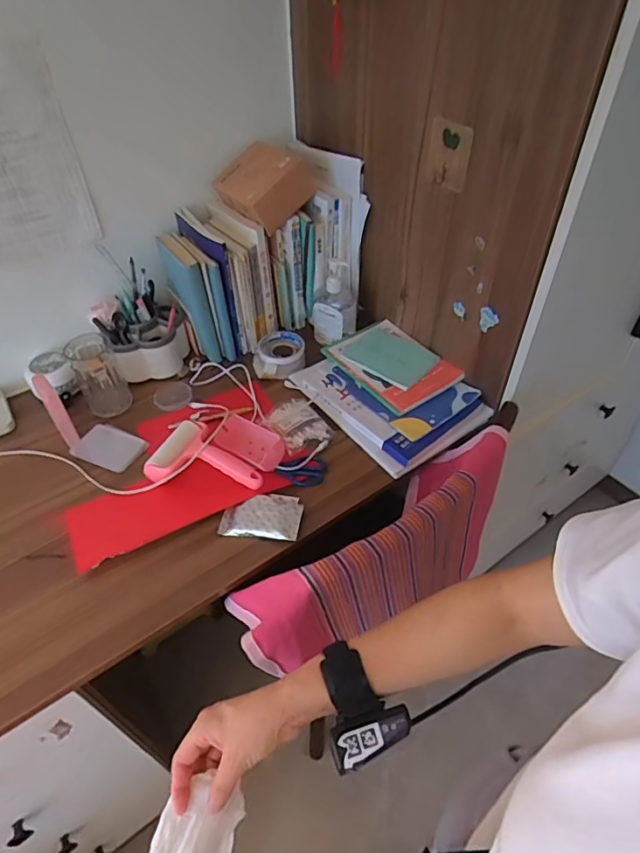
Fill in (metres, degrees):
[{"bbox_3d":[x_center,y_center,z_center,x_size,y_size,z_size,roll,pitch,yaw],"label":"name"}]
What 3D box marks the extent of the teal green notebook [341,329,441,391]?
[{"bbox_3d":[0.131,-0.128,0.935,0.143,0.013,0.114,35,57,25],"label":"teal green notebook"}]

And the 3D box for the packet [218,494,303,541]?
[{"bbox_3d":[-0.084,0.129,0.744,0.113,0.018,0.070,6,47,7],"label":"packet"}]

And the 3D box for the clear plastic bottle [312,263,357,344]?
[{"bbox_3d":[0.030,-0.235,0.999,0.088,0.153,0.081,0,46,2],"label":"clear plastic bottle"}]

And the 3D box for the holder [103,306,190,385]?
[{"bbox_3d":[-0.320,-0.155,0.974,0.149,0.105,0.108,-18,48,-15],"label":"holder"}]

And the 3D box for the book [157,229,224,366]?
[{"bbox_3d":[-0.251,-0.241,0.970,0.044,0.210,0.139,-27,51,-22],"label":"book"}]

